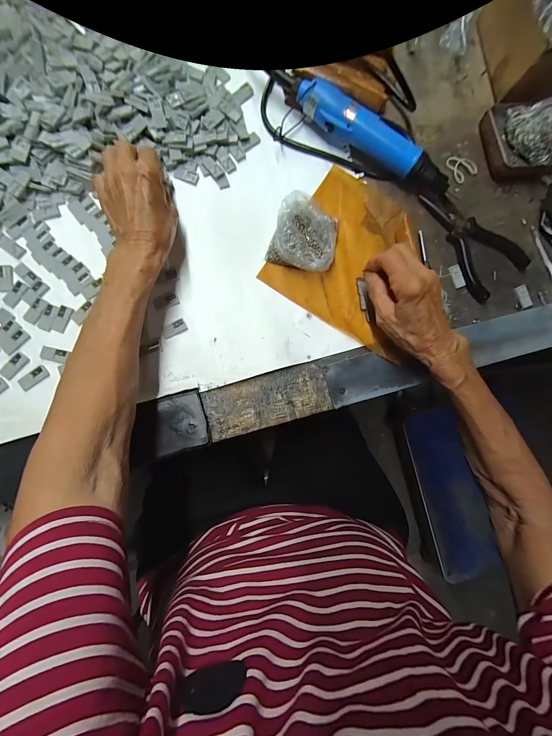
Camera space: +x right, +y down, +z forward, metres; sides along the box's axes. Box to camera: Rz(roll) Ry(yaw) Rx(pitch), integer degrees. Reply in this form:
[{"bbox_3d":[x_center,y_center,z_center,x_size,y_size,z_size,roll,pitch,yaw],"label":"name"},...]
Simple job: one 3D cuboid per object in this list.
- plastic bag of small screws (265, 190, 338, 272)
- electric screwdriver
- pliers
[{"bbox_3d":[0.033,-0.146,0.323,0.072,0.046,0.069,21,81,-3],"label":"plastic bag of small screws"},{"bbox_3d":[0.120,-0.278,0.351,0.205,0.043,0.034,30,81,-2],"label":"electric screwdriver"},{"bbox_3d":[0.251,-0.170,0.366,0.090,0.016,0.152,-34,87,-9],"label":"pliers"}]

